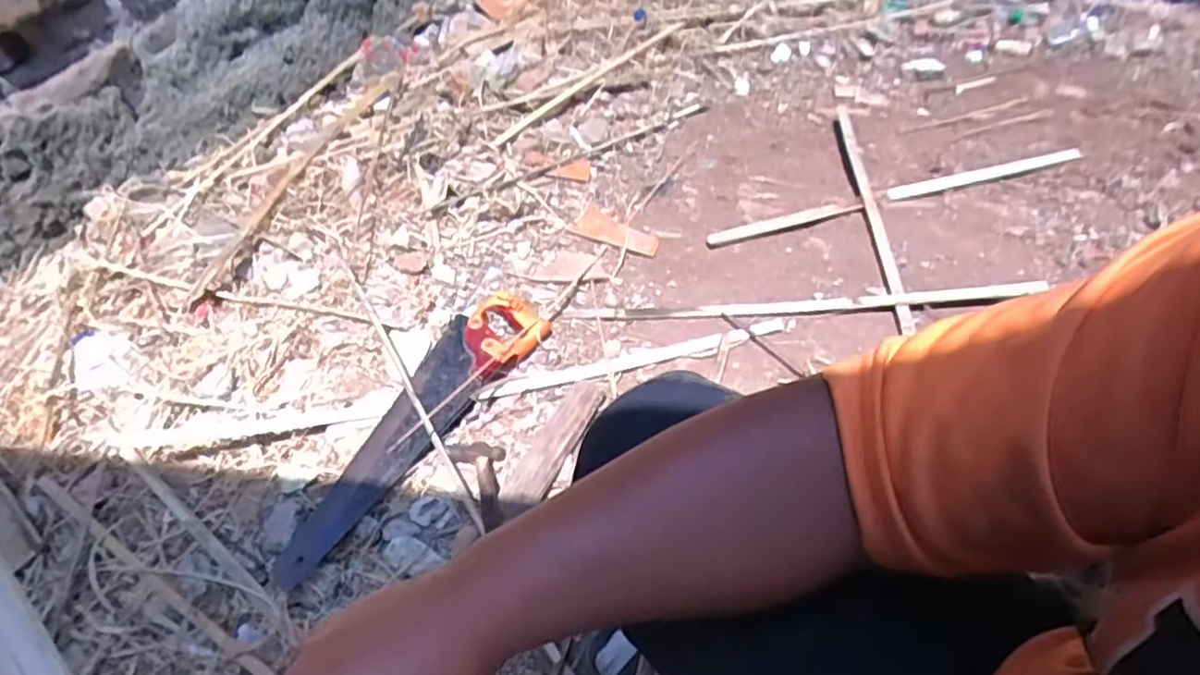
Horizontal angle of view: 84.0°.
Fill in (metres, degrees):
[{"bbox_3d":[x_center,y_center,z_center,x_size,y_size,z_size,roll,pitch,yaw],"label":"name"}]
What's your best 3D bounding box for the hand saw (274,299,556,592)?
[{"bbox_3d":[-0.250,0.104,0.908,0.124,0.034,0.492,23,57,20],"label":"hand saw"}]

